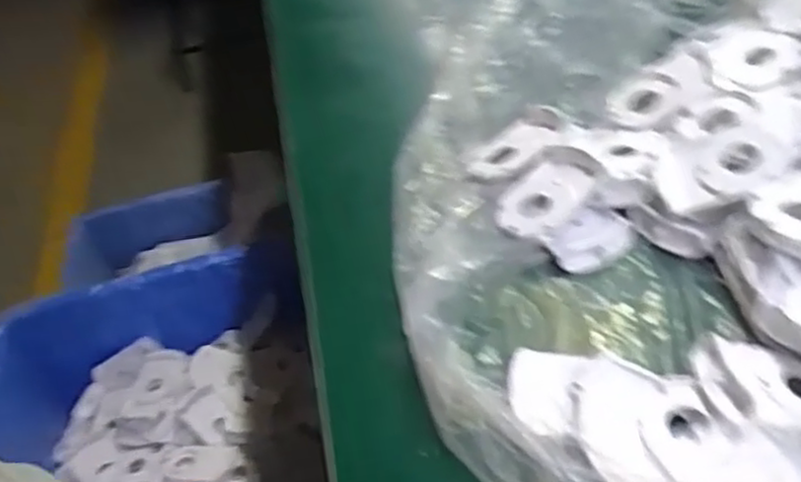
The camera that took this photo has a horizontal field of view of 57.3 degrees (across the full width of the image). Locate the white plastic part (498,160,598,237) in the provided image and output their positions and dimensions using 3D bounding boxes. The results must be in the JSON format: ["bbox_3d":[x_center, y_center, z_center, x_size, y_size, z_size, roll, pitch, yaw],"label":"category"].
[{"bbox_3d":[0.101,-0.029,0.525,0.070,0.009,0.051,-44,43,-13],"label":"white plastic part"}]

